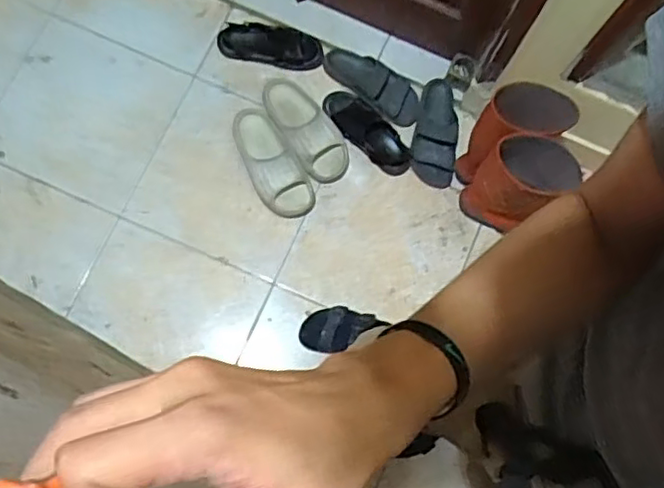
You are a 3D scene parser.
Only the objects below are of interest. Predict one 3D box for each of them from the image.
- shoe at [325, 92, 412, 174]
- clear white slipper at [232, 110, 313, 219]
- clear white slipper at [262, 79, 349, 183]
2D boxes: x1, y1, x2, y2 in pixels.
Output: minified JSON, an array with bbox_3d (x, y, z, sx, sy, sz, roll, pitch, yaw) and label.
[{"bbox_3d":[0.088,-0.286,1.622,0.264,0.053,0.110,44,77,6],"label":"shoe"},{"bbox_3d":[-0.155,-0.204,1.574,0.124,0.096,0.300,-30,80,-11],"label":"clear white slipper"},{"bbox_3d":[-0.073,-0.297,1.597,0.128,0.093,0.311,-34,81,-12],"label":"clear white slipper"}]

